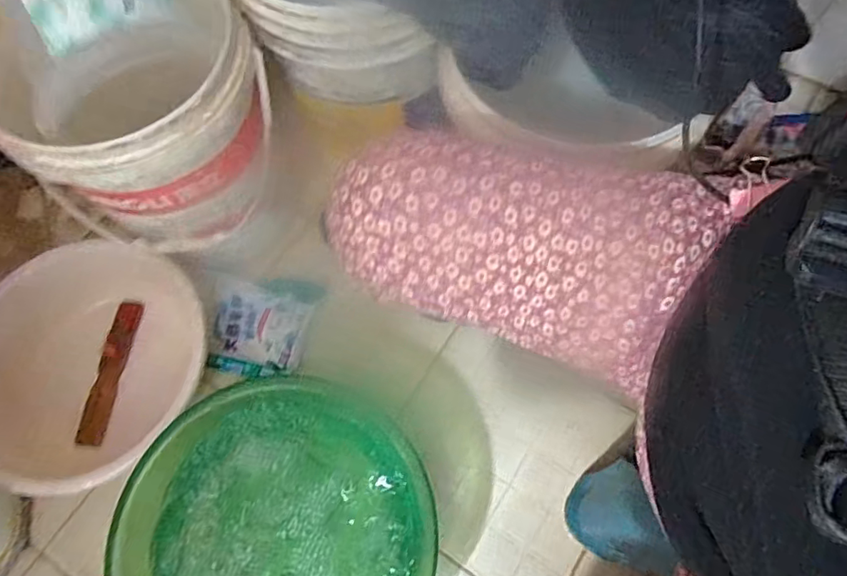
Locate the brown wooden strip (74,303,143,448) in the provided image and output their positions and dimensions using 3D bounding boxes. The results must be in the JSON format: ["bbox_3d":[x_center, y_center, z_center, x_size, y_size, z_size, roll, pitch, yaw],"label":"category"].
[{"bbox_3d":[-0.471,0.124,0.827,0.037,0.014,0.216,22,62,-36],"label":"brown wooden strip"}]

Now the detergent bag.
[{"bbox_3d":[-0.249,0.056,0.842,0.157,0.034,0.155,5,68,3],"label":"detergent bag"}]

